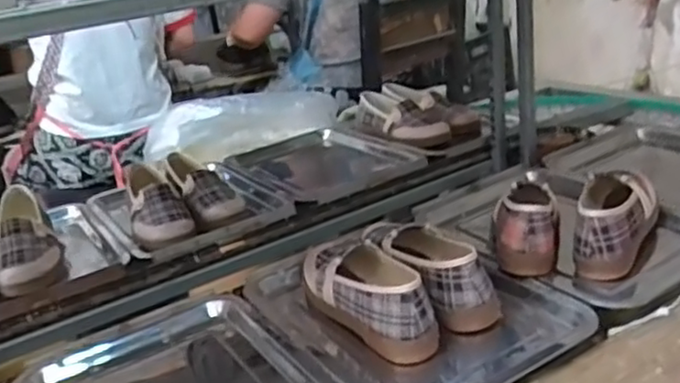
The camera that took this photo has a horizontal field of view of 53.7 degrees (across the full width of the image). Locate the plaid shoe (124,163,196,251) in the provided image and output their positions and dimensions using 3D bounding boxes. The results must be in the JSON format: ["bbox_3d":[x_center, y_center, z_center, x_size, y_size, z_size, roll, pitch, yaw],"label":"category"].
[{"bbox_3d":[-0.293,0.023,1.083,0.088,0.079,0.229,-14,24,-15],"label":"plaid shoe"}]

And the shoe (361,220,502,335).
[{"bbox_3d":[0.100,0.081,0.801,0.076,0.077,0.235,-16,23,-21],"label":"shoe"}]

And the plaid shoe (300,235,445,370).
[{"bbox_3d":[0.024,0.104,0.771,0.084,0.075,0.249,-17,23,-25],"label":"plaid shoe"}]

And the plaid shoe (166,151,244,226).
[{"bbox_3d":[-0.229,-0.005,1.137,0.091,0.068,0.263,-15,24,-18],"label":"plaid shoe"}]

